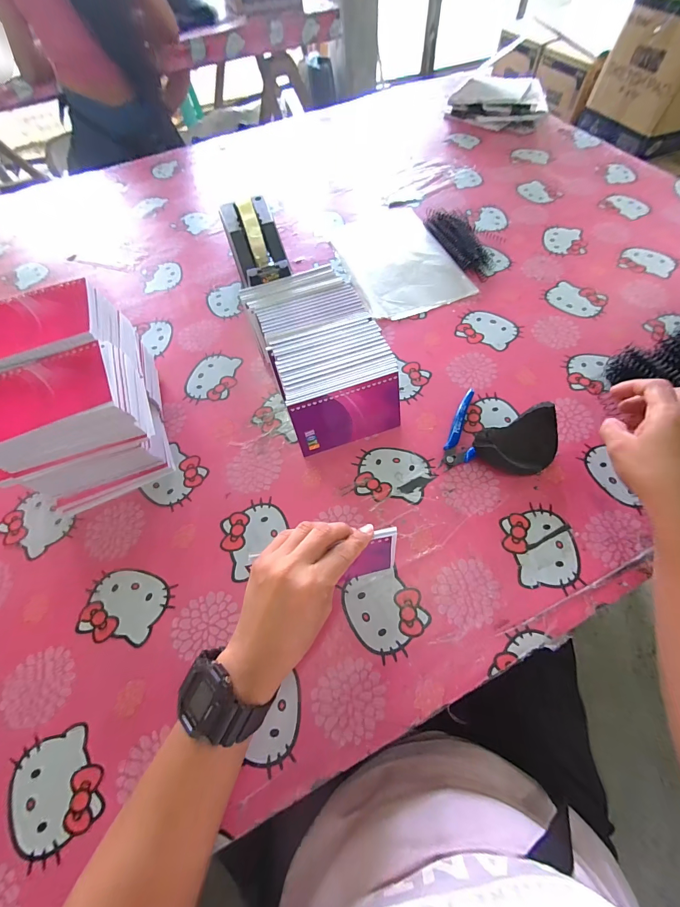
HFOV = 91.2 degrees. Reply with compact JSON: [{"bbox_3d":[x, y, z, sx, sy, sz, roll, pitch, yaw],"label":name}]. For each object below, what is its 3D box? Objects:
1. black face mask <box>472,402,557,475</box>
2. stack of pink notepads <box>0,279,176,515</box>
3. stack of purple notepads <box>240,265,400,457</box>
[{"bbox_3d":[0.208,-0.008,0.384,0.100,0.020,0.069,-23,92,-7],"label":"black face mask"},{"bbox_3d":[-0.293,-0.056,0.373,0.151,0.157,0.166,-21,64,-8],"label":"stack of pink notepads"},{"bbox_3d":[-0.023,-0.126,0.434,0.134,0.080,0.225,-21,64,-8],"label":"stack of purple notepads"}]

